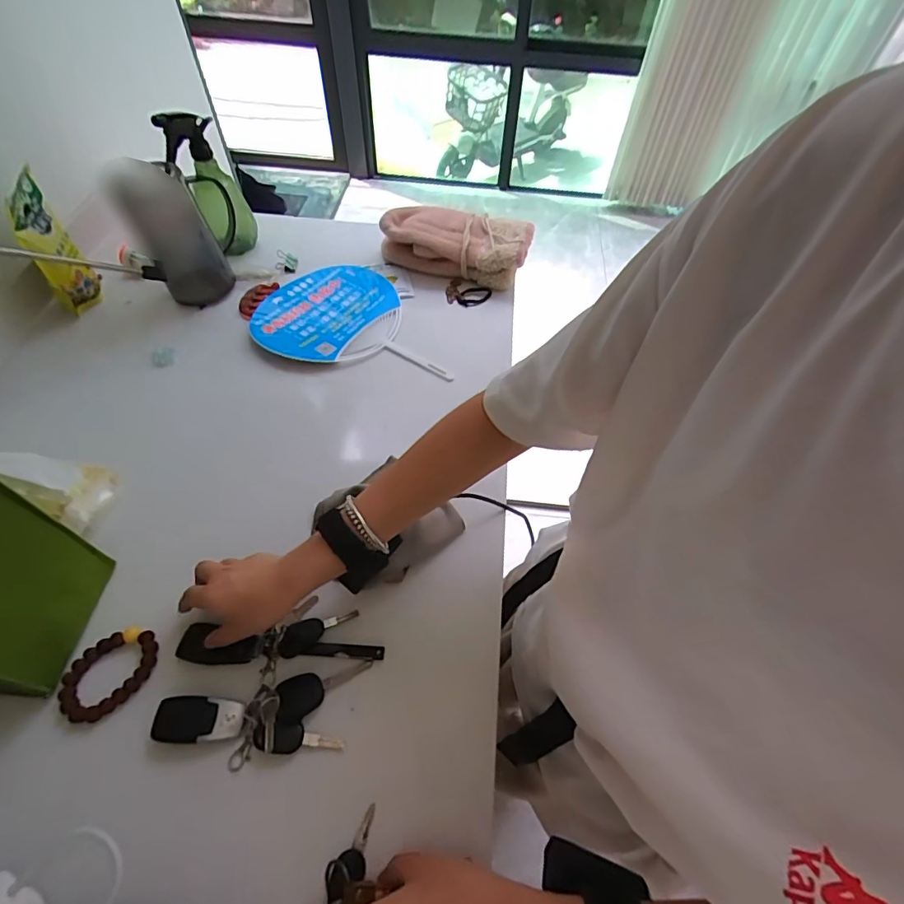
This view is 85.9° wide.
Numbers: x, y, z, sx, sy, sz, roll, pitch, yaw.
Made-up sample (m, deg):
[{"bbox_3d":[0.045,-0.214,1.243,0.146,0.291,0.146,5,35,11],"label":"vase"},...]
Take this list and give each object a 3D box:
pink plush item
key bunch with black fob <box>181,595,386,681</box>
[{"bbox_3d":[0.005,-0.338,0.784,0.234,0.075,0.100,15,56,7],"label":"pink plush item"},{"bbox_3d":[-0.163,0.177,0.466,0.188,0.013,0.065,-1,56,-5],"label":"key bunch with black fob"}]

